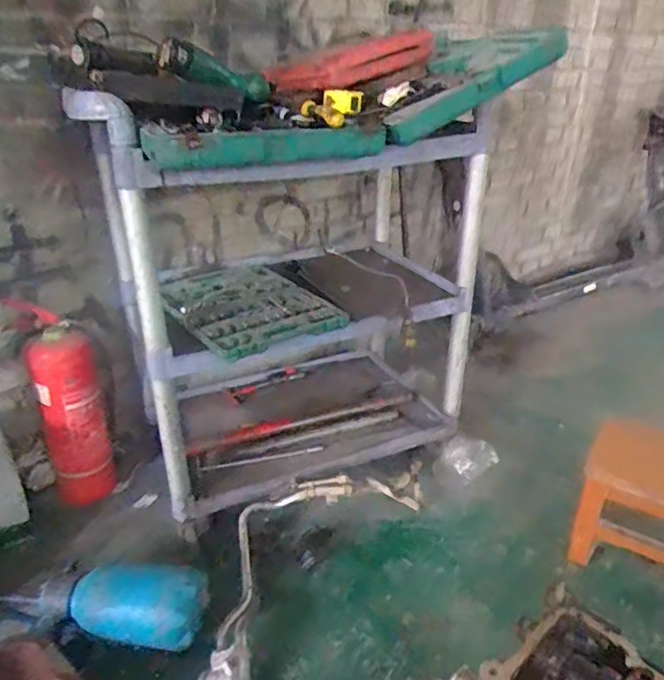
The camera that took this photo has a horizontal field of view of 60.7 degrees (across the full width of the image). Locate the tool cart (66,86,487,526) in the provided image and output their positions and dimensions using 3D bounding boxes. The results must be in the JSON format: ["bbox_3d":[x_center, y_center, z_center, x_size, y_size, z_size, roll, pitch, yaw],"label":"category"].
[{"bbox_3d":[-0.097,-0.104,1.275,0.710,0.801,0.489,-14,29,-26],"label":"tool cart"}]

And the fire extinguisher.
[{"bbox_3d":[-0.579,0.143,1.256,0.137,0.446,0.127,-14,29,-26],"label":"fire extinguisher"}]

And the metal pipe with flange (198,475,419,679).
[{"bbox_3d":[-0.099,0.413,1.078,0.239,0.085,0.557,14,31,30],"label":"metal pipe with flange"}]

